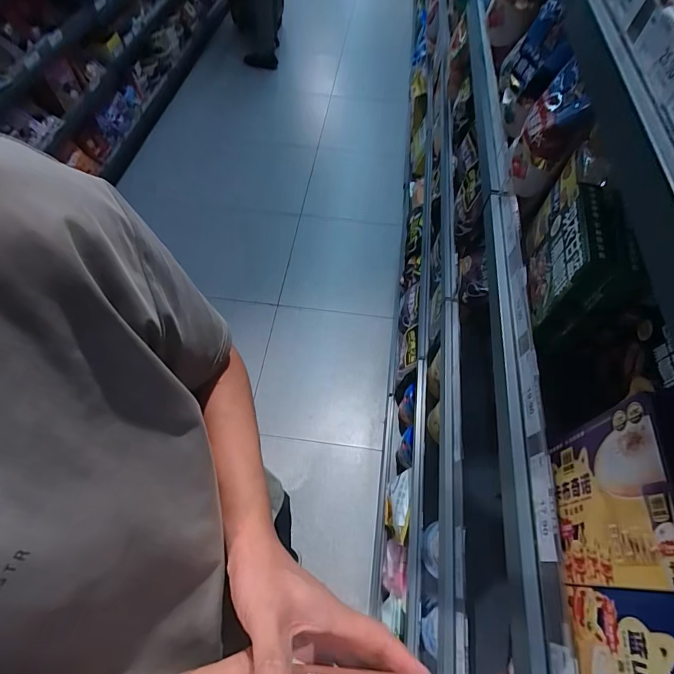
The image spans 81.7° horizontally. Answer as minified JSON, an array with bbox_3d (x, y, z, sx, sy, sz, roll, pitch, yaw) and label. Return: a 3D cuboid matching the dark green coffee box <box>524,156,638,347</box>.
[{"bbox_3d":[0.267,-0.093,0.448,0.050,0.129,0.152,5,59,3],"label":"dark green coffee box"}]

